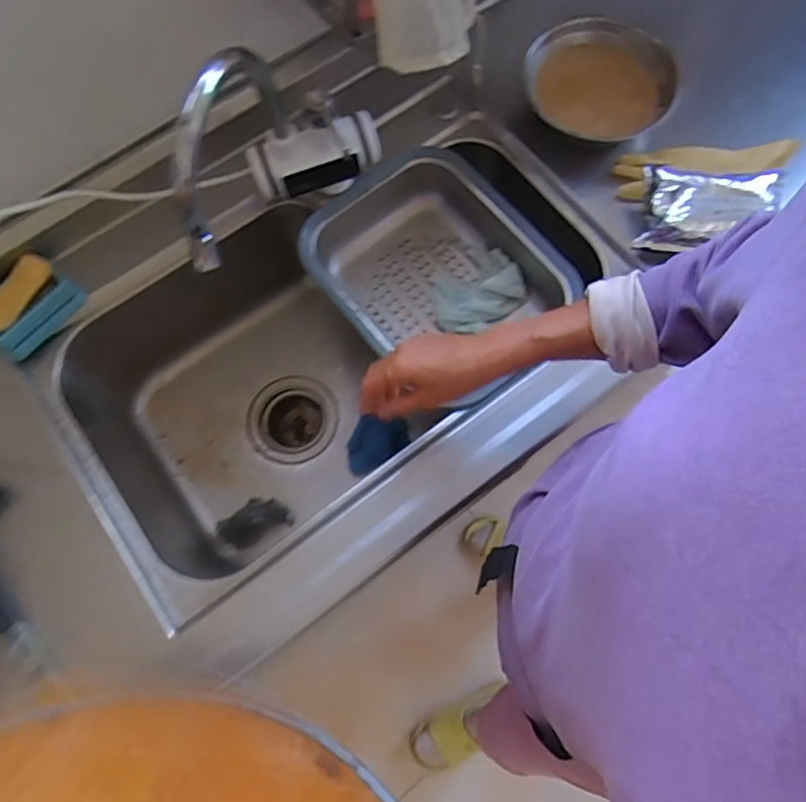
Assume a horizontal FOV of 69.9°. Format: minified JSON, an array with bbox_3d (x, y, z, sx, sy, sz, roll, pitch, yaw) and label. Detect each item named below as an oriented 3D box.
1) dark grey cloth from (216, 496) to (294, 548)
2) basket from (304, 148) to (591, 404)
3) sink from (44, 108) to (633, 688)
[{"bbox_3d":[-0.219,0.171,0.830,0.100,0.049,0.056,-27,74,-7],"label":"dark grey cloth"},{"bbox_3d":[0.040,-0.185,0.807,0.274,0.089,0.293,-36,76,-9],"label":"basket"},{"bbox_3d":[-0.069,-0.057,0.827,0.705,0.220,0.512,-34,75,-9],"label":"sink"}]

